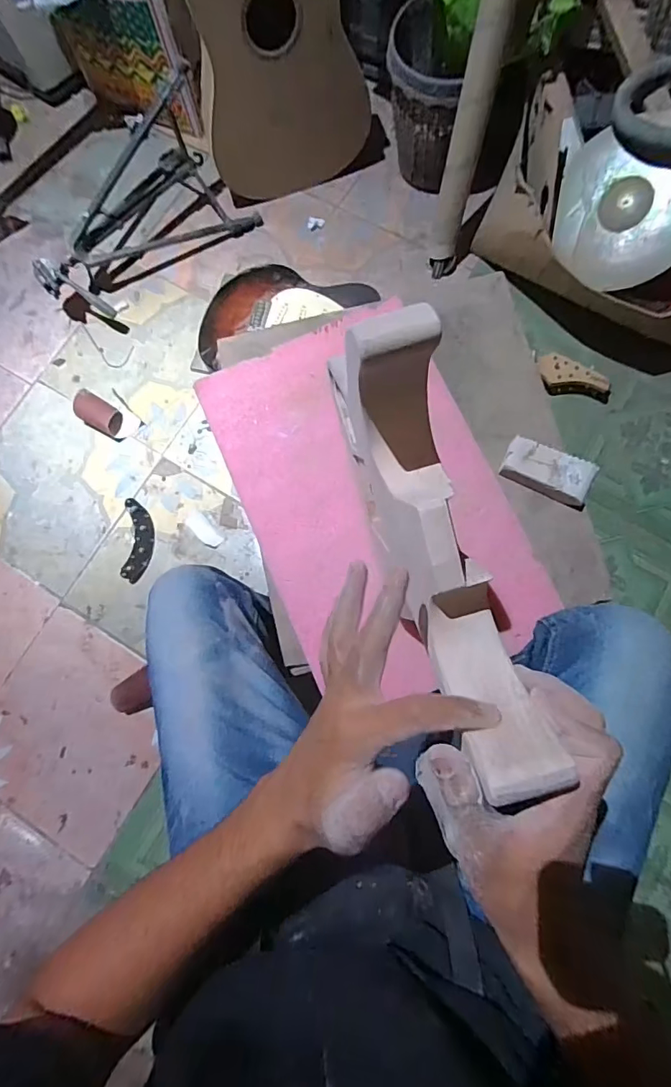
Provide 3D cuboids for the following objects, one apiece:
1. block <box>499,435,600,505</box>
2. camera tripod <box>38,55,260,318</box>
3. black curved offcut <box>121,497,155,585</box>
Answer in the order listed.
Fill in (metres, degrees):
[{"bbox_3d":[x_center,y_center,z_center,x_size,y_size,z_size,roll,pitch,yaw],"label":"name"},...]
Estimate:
[{"bbox_3d":[0.284,-0.097,0.638,0.114,0.021,0.055,24,84,7],"label":"block"},{"bbox_3d":[-0.485,-0.778,1.116,0.521,0.224,0.289,-41,80,-5],"label":"camera tripod"},{"bbox_3d":[-0.451,-0.007,1.089,0.064,0.042,0.192,3,79,4],"label":"black curved offcut"}]

